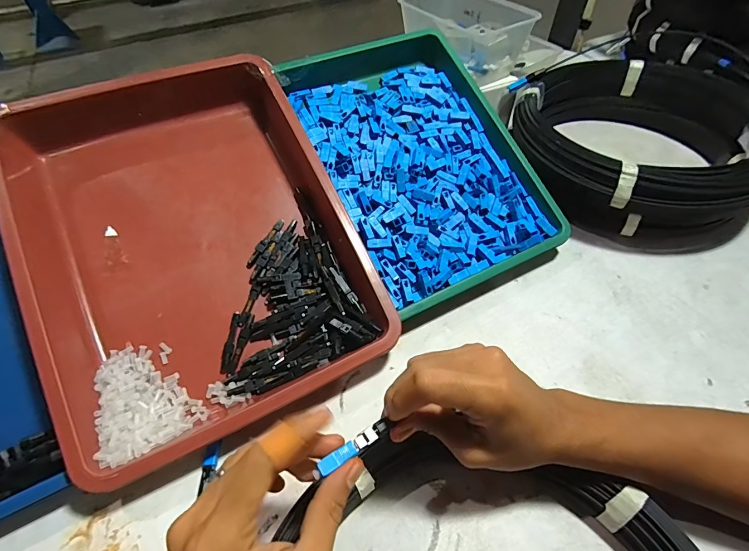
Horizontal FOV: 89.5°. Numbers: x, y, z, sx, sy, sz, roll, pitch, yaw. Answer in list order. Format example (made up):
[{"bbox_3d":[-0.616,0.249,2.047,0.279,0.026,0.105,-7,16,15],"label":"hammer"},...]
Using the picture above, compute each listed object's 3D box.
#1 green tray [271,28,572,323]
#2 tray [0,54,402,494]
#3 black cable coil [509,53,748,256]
[{"bbox_3d":[0.048,-0.144,0.430,0.210,0.044,0.342,-23,74,-14],"label":"green tray"},{"bbox_3d":[-0.167,-0.038,0.355,0.267,0.061,0.352,-25,76,-16],"label":"tray"},{"bbox_3d":[0.328,-0.163,0.481,0.268,0.096,0.278,-1,50,2],"label":"black cable coil"}]

